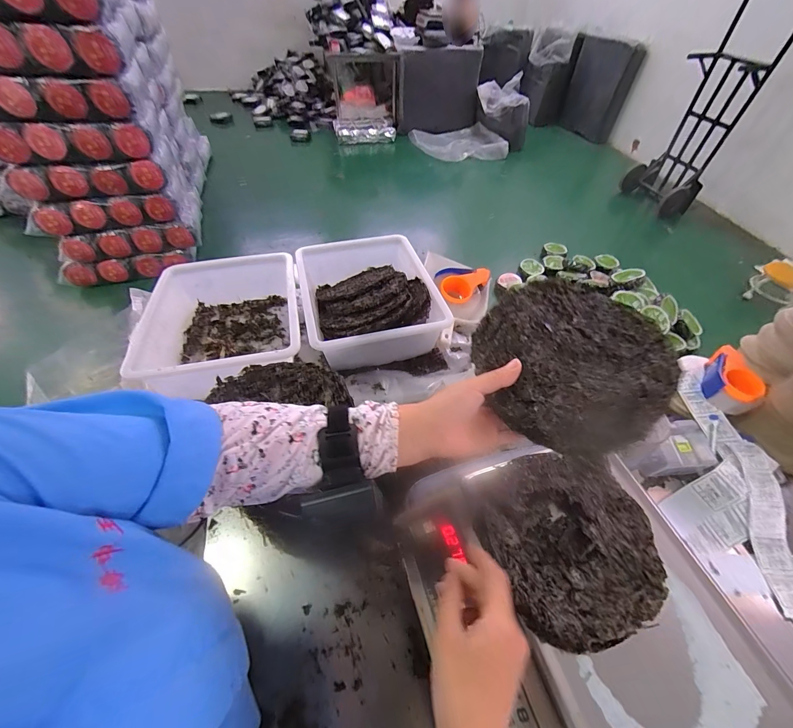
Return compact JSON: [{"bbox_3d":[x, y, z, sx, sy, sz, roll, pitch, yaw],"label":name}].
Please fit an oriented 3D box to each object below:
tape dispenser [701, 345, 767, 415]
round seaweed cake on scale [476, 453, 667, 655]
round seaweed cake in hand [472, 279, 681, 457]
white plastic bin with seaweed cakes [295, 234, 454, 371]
[{"bbox_3d":[0.794,0.034,0.817,0.094,0.065,0.160,28,55,19],"label":"tape dispenser"},{"bbox_3d":[0.200,0.198,0.402,0.191,0.023,0.190,1,50,-1],"label":"round seaweed cake on scale"},{"bbox_3d":[0.179,-0.006,0.363,0.182,0.017,0.183,-4,62,7],"label":"round seaweed cake in hand"},{"bbox_3d":[-0.062,-0.161,0.797,0.292,0.124,0.365,-10,52,-11],"label":"white plastic bin with seaweed cakes"}]

